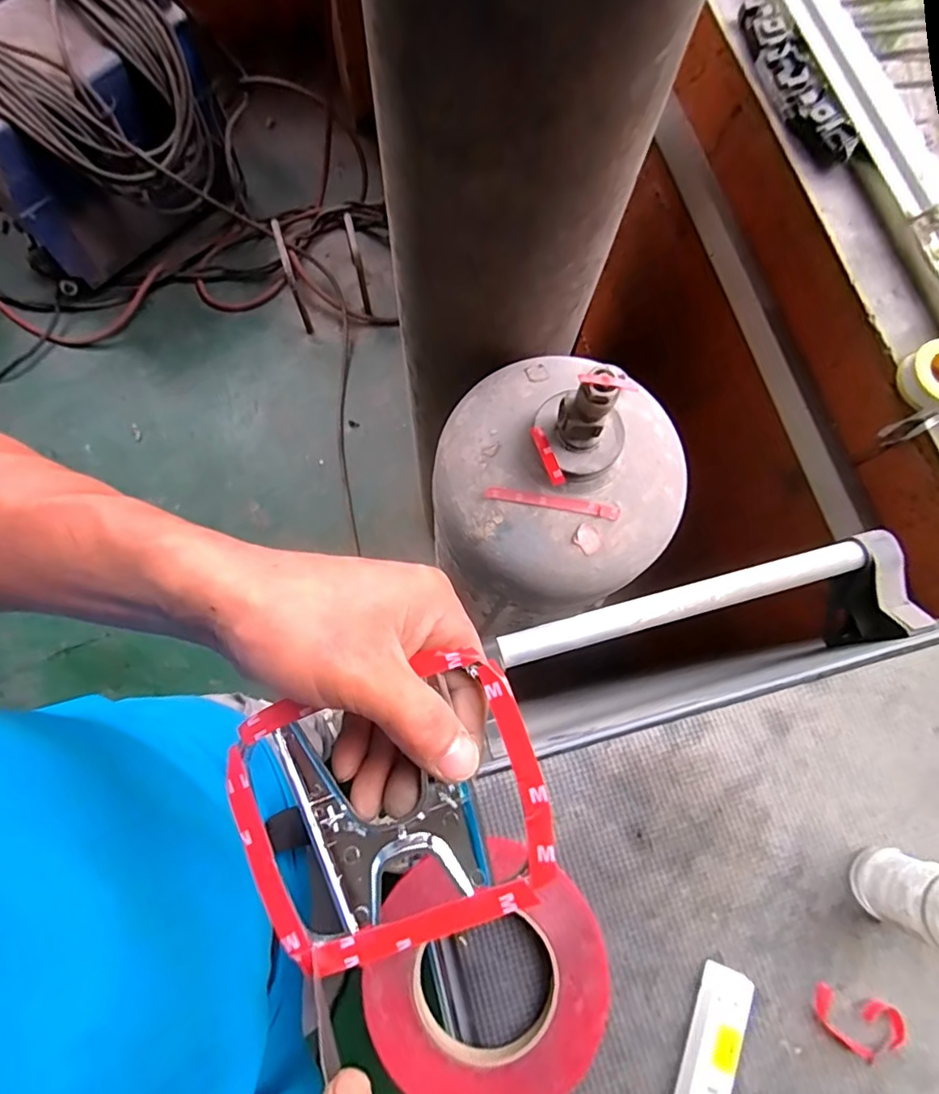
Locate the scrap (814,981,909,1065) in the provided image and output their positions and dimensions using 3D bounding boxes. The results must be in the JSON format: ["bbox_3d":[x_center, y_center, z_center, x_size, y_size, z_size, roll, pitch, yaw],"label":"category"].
[{"bbox_3d":[0.225,0.277,0.317,0.052,0.006,0.031,16,75,4],"label":"scrap"}]

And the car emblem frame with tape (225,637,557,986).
[{"bbox_3d":[-0.031,0.105,0.222,0.120,0.010,0.100,-19,81,2],"label":"car emblem frame with tape"}]

